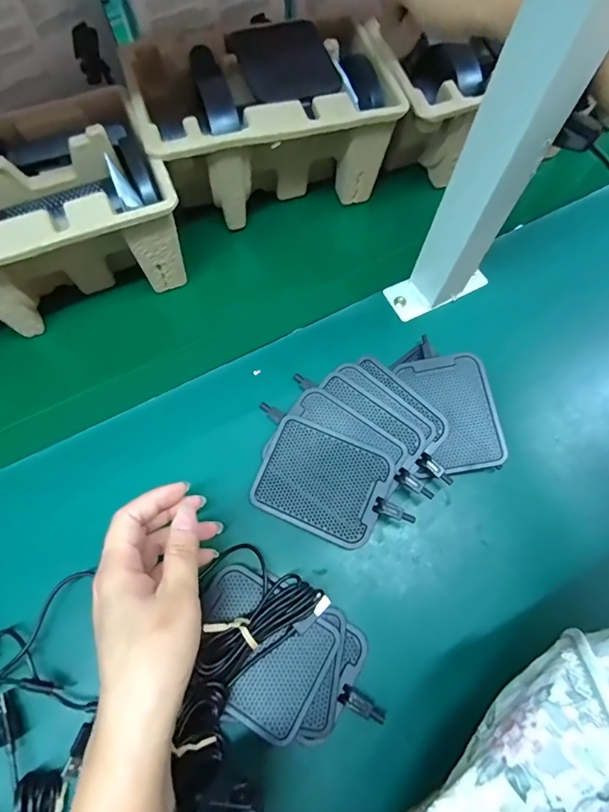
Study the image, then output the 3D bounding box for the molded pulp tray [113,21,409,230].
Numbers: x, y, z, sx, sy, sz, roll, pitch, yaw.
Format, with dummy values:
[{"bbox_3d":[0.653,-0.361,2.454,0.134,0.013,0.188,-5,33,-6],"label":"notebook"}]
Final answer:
[{"bbox_3d":[-0.035,-0.267,0.425,0.217,0.108,0.136,-16,70,-6],"label":"molded pulp tray"}]

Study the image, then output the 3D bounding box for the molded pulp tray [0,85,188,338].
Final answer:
[{"bbox_3d":[-0.227,-0.155,0.378,0.221,0.101,0.147,-23,71,-9],"label":"molded pulp tray"}]

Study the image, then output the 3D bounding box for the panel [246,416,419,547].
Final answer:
[{"bbox_3d":[0.022,0.063,0.348,0.113,0.004,0.079,23,82,10],"label":"panel"}]

